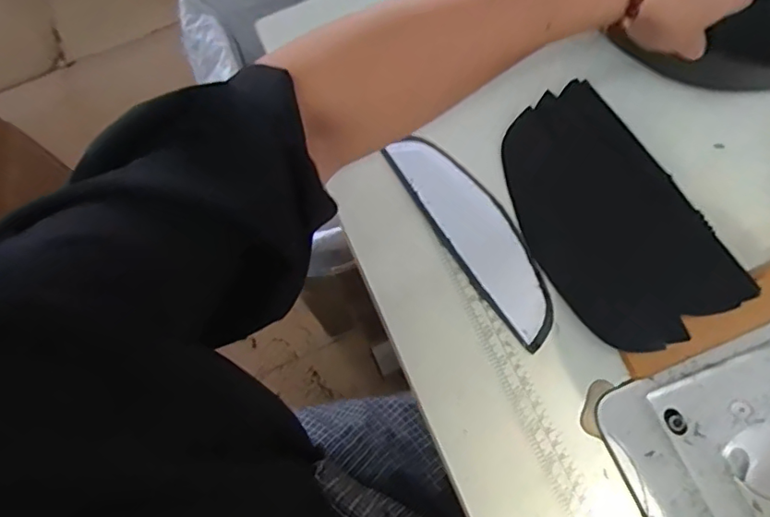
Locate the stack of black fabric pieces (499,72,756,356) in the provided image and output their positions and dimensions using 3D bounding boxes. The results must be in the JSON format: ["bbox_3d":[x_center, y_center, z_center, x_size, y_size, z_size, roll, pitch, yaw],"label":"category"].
[{"bbox_3d":[0.172,-0.035,0.446,0.117,0.009,0.214,-31,70,7],"label":"stack of black fabric pieces"}]

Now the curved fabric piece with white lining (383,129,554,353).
[{"bbox_3d":[0.075,-0.023,0.462,0.054,0.015,0.200,-32,71,-12],"label":"curved fabric piece with white lining"}]

